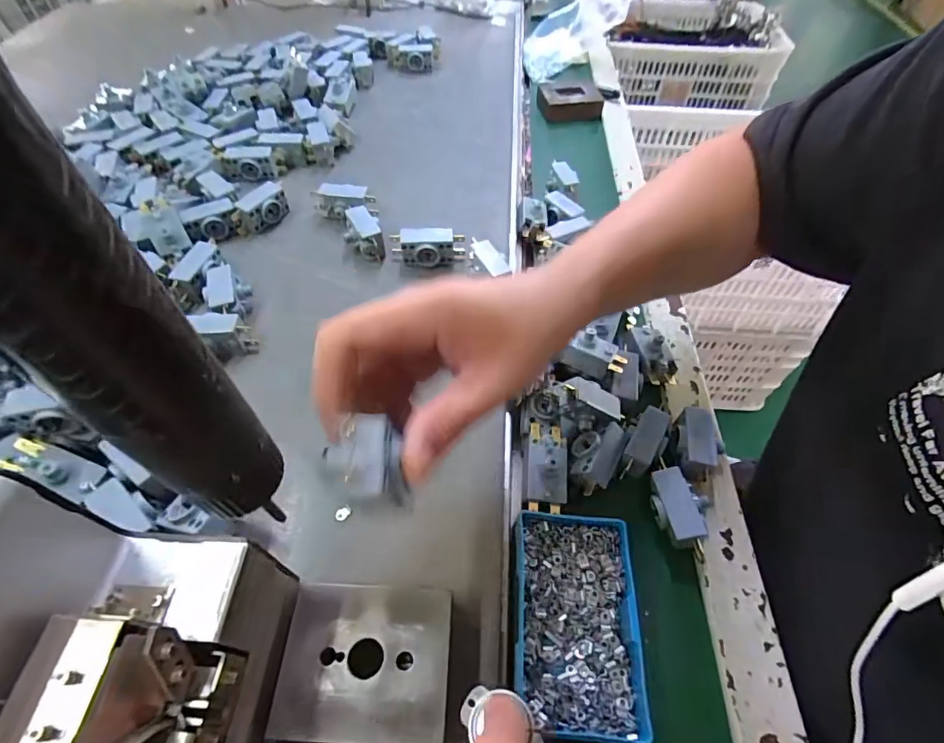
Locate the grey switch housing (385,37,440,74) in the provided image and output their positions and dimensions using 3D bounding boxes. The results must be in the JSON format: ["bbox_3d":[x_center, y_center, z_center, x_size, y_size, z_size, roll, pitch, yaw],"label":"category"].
[{"bbox_3d":[-0.082,-0.442,0.667,0.074,0.034,0.043,-4,53,-5],"label":"grey switch housing"}]

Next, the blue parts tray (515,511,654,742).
[{"bbox_3d":[0.060,0.144,0.278,0.070,0.021,0.112,4,53,2],"label":"blue parts tray"}]

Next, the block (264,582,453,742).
[{"bbox_3d":[-0.052,0.147,0.240,0.080,0.027,0.065,3,53,1],"label":"block"}]

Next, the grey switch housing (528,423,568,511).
[{"bbox_3d":[0.053,0.062,0.326,0.026,0.012,0.063,5,53,2],"label":"grey switch housing"}]

